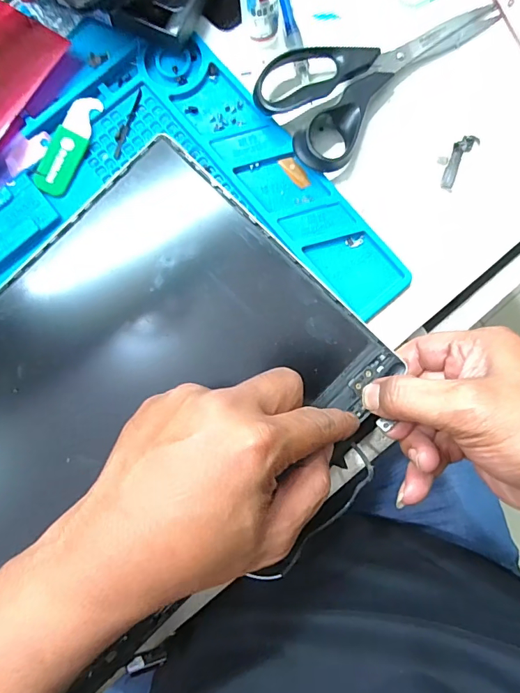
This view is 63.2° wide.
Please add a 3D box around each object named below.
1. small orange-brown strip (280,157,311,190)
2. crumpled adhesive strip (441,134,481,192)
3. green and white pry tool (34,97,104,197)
[{"bbox_3d":[0.024,-0.118,0.287,0.009,0.004,0.026,-34,86,-1],"label":"small orange-brown strip"},{"bbox_3d":[0.133,-0.124,0.285,0.013,0.005,0.039,31,87,3],"label":"crumpled adhesive strip"},{"bbox_3d":[-0.131,-0.138,0.288,0.022,0.004,0.071,23,87,3],"label":"green and white pry tool"}]

